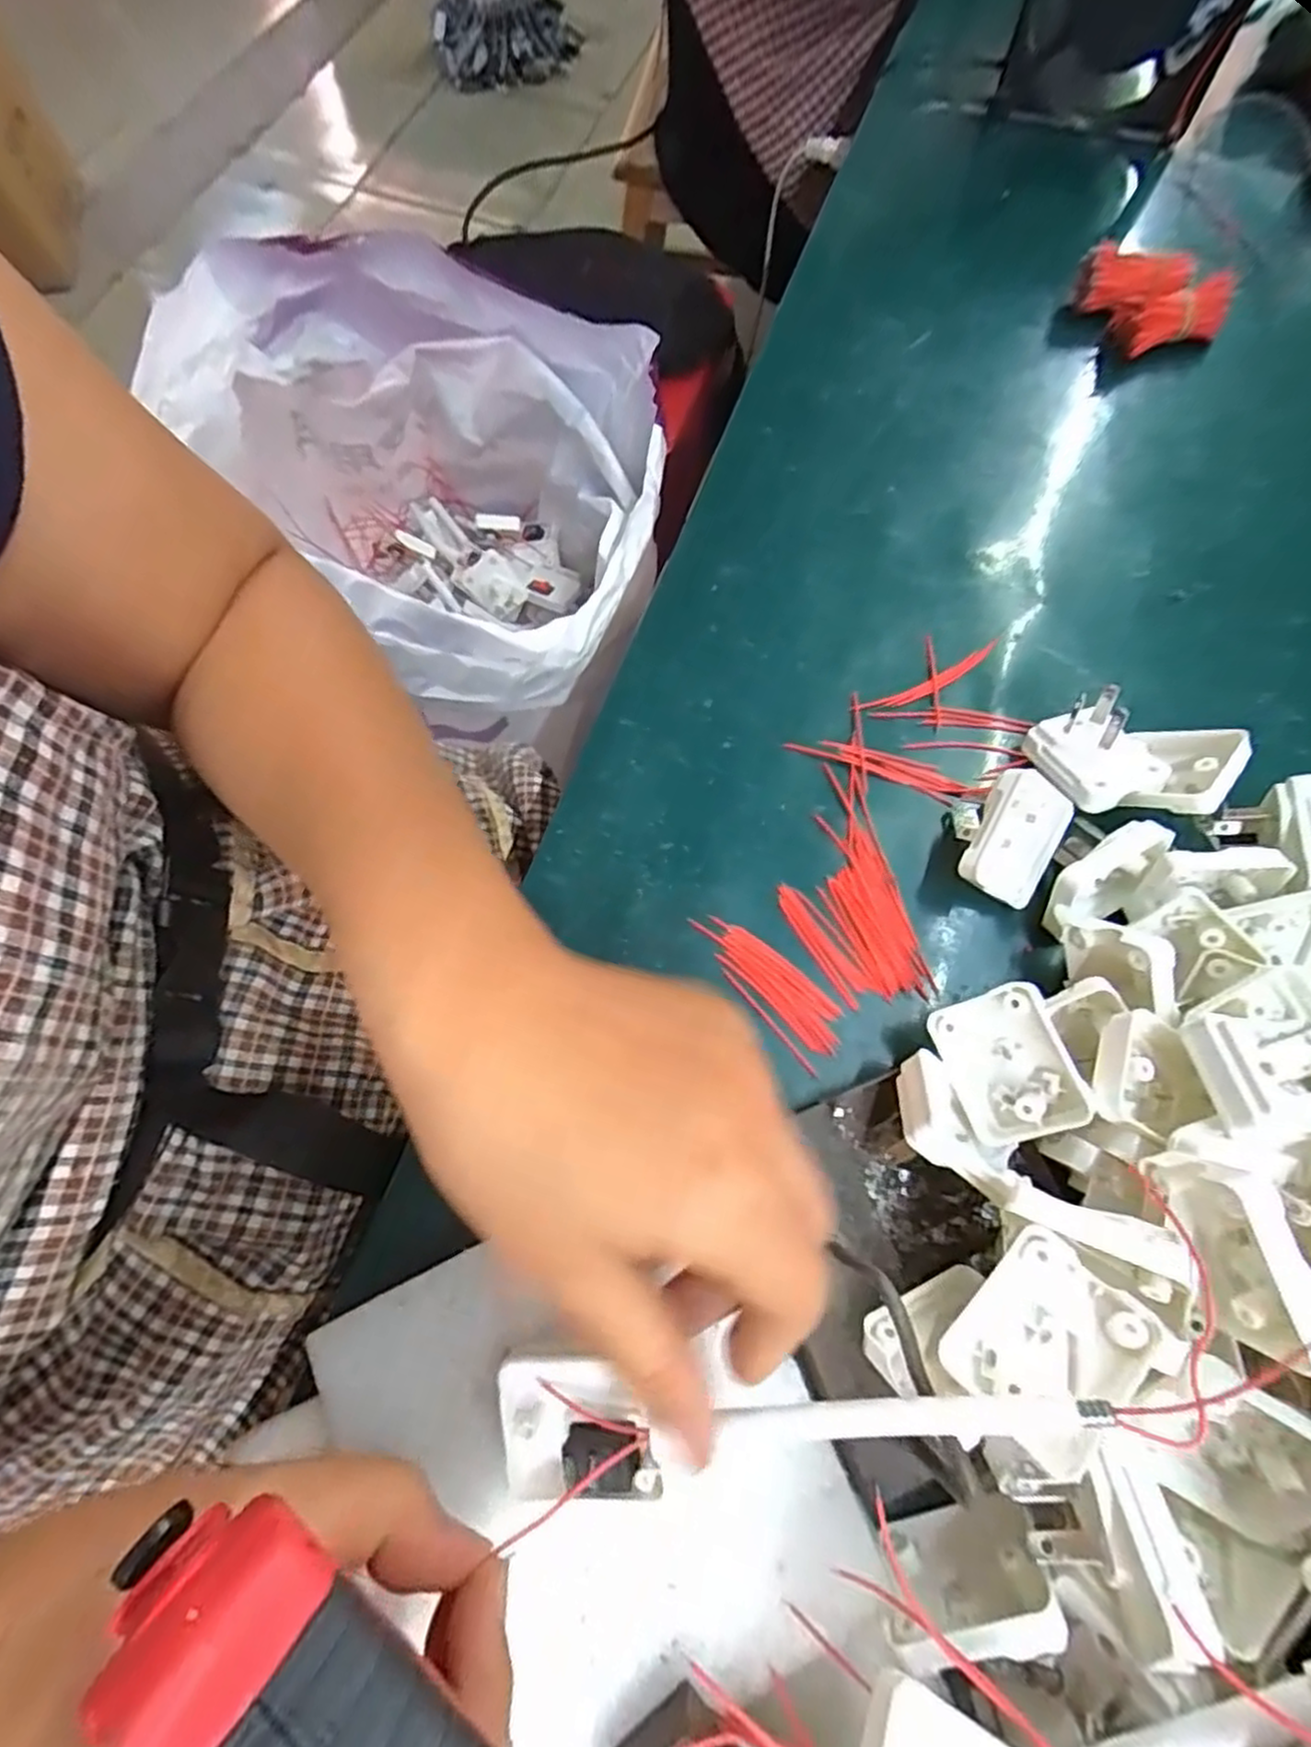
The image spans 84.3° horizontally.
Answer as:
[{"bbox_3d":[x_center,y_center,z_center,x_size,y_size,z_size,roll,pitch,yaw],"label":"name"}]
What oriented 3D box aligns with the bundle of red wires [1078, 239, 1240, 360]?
[{"bbox_3d":[0.280,-0.322,0.409,0.071,0.033,0.060,-13,71,-5],"label":"bundle of red wires"}]

